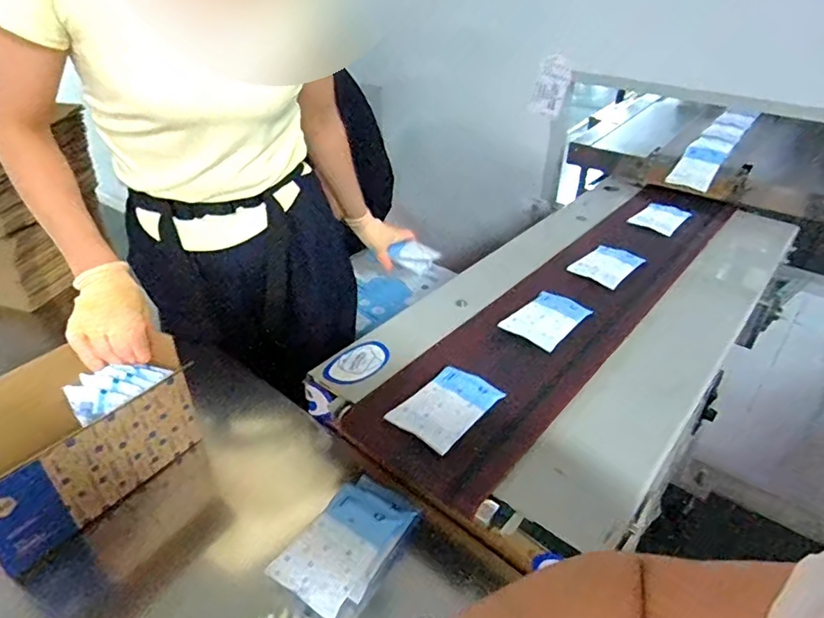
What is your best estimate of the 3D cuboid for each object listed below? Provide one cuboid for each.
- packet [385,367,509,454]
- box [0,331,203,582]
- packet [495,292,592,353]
[{"bbox_3d":[0.044,0.116,0.656,0.082,0.009,0.134,30,42,30],"label":"packet"},{"bbox_3d":[-0.396,0.145,0.624,0.135,0.142,0.248,22,41,25],"label":"box"},{"bbox_3d":[0.206,0.013,0.823,0.086,0.016,0.135,28,44,31],"label":"packet"}]

